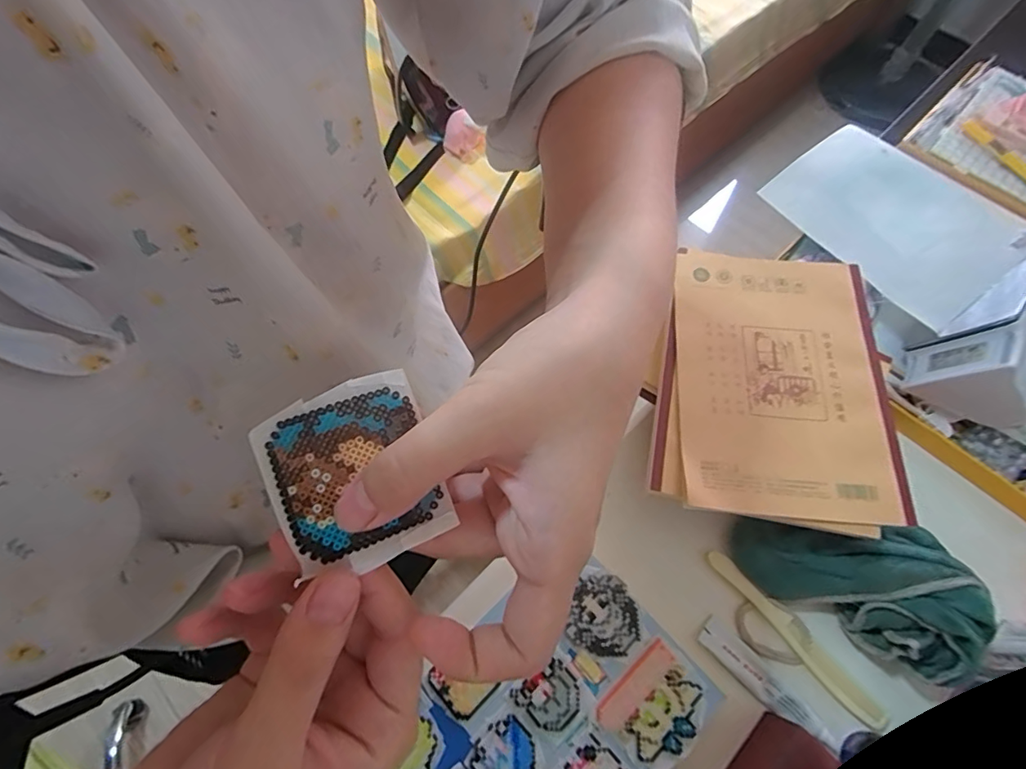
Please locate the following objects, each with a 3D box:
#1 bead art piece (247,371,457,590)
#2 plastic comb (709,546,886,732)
[{"bbox_3d":[-0.053,0.030,0.165,0.053,0.004,0.059,-21,83,-14],"label":"bead art piece"},{"bbox_3d":[0.247,0.220,0.436,0.024,0.007,0.178,-37,71,-14],"label":"plastic comb"}]

